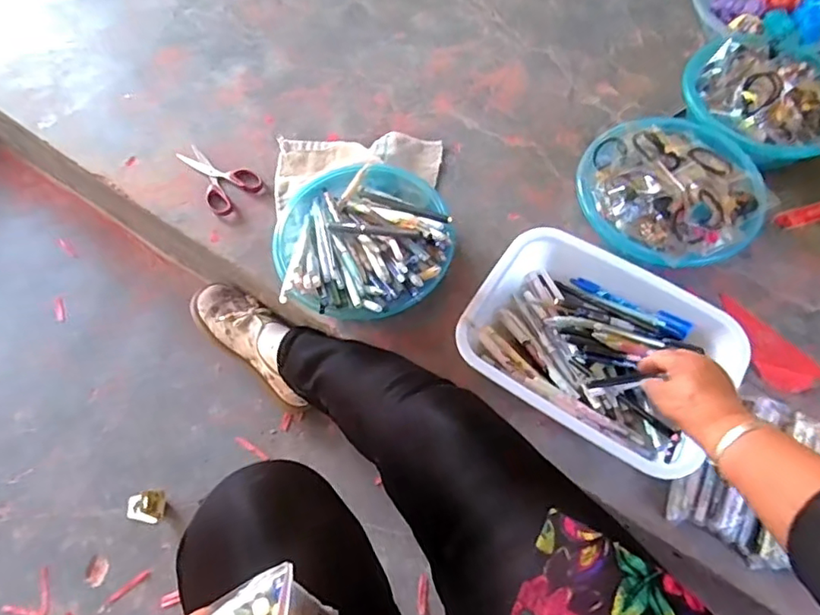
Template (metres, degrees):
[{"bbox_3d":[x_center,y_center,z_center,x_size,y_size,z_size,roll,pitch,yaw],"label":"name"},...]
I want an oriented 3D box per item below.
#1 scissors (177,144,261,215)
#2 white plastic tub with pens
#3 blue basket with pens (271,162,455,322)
[{"bbox_3d":[-0.288,-0.208,0.850,0.085,0.007,0.148,-31,67,-13],"label":"scissors"},{"bbox_3d":[0.219,0.050,0.652,0.298,0.067,0.218,32,69,16],"label":"white plastic tub with pens"},{"bbox_3d":[-0.061,-0.084,0.712,0.219,0.109,0.242,-15,64,-6],"label":"blue basket with pens"}]

